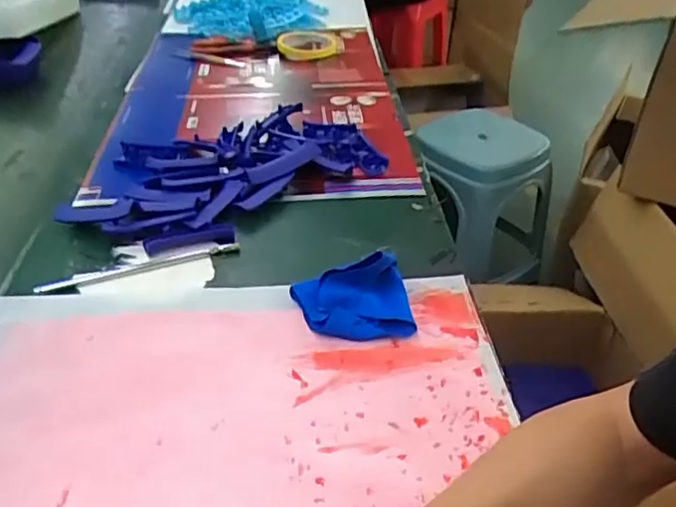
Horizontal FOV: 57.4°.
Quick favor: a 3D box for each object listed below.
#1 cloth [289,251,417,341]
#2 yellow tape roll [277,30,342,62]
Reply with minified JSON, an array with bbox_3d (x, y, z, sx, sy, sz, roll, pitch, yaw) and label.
[{"bbox_3d":[0.014,0.035,0.504,0.091,0.039,0.072,-7,37,-9],"label":"cloth"},{"bbox_3d":[-0.047,-0.345,1.024,0.106,0.022,0.115,1,37,-2],"label":"yellow tape roll"}]

